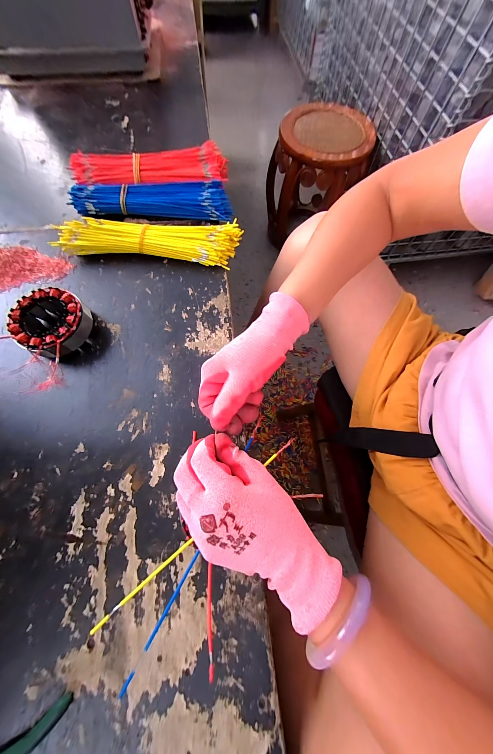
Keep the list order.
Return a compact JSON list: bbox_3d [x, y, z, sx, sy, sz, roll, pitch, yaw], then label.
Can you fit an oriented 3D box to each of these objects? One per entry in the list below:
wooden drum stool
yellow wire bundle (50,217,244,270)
[{"bbox_3d":[0.260,-0.747,0.964,0.315,0.370,0.320,2,70,-1],"label":"wooden drum stool"},{"bbox_3d":[-0.143,-0.215,0.370,0.260,0.032,0.070,4,71,1],"label":"yellow wire bundle"}]

